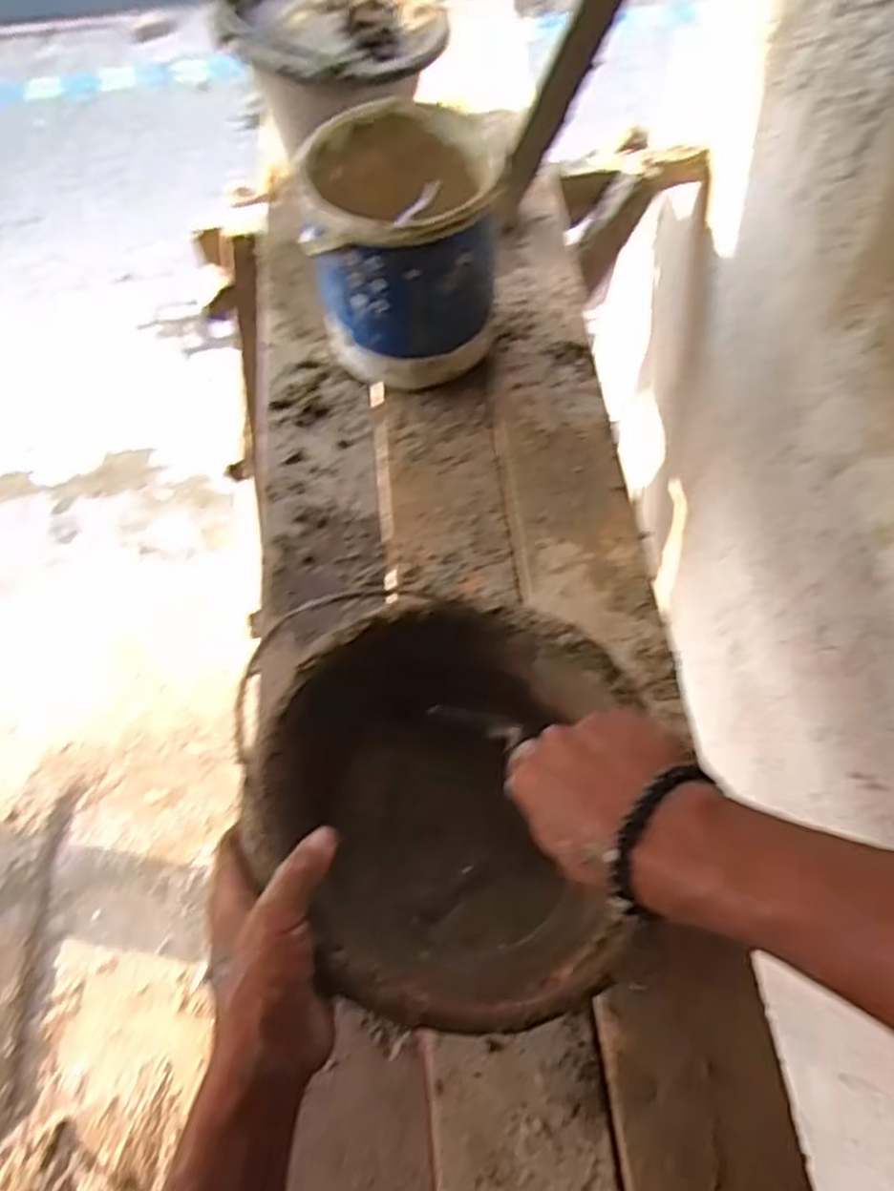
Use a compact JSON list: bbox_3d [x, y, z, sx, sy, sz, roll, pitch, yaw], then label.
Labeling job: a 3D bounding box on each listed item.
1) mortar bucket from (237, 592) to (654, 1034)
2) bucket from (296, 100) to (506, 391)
[{"bbox_3d":[0.009,0.135,0.491,0.211,0.128,0.245,-1,63,-2],"label":"mortar bucket"},{"bbox_3d":[-0.041,-0.333,0.744,0.169,0.189,0.180,0,63,-1],"label":"bucket"}]

